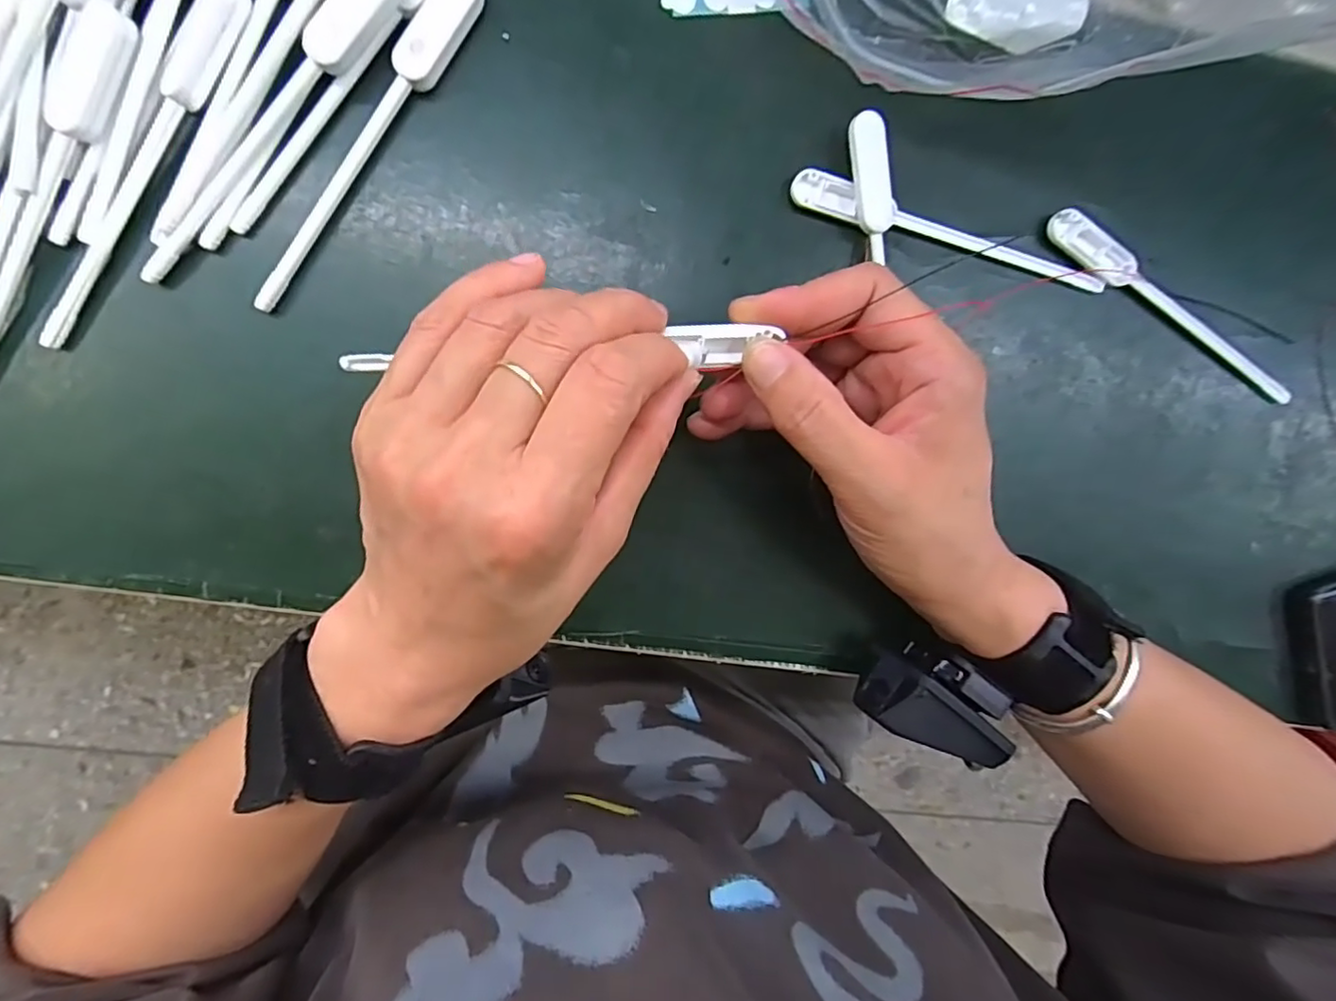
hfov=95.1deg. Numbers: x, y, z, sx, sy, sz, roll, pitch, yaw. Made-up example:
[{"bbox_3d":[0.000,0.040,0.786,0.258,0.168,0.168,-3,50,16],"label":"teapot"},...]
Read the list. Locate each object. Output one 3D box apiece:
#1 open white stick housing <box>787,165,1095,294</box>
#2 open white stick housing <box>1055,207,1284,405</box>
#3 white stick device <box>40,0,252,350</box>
[{"bbox_3d":[0.120,-0.109,0.257,0.143,0.010,0.015,17,95,-8],"label":"open white stick housing"},{"bbox_3d":[0.228,-0.084,0.274,0.144,0.005,0.016,30,93,-9],"label":"open white stick housing"},{"bbox_3d":[-0.191,-0.119,0.219,0.014,0.008,0.143,32,90,-9],"label":"white stick device"}]

